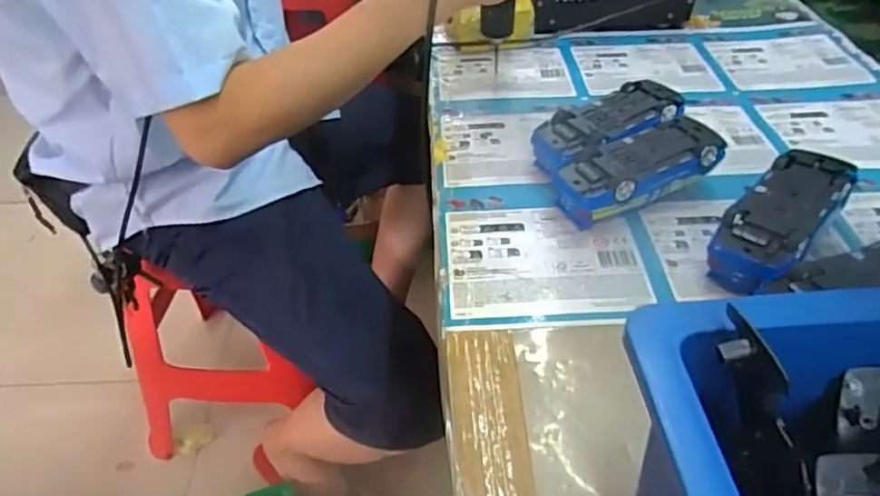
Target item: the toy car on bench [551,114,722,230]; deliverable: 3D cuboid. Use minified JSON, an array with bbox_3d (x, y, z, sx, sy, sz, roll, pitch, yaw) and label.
[{"bbox_3d":[0.149,-0.054,0.477,0.127,0.043,0.051,-20,45,-18],"label":"toy car on bench"}]

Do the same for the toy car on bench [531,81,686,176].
[{"bbox_3d":[0.133,-0.090,0.515,0.136,0.047,0.063,-24,47,-22],"label":"toy car on bench"}]

